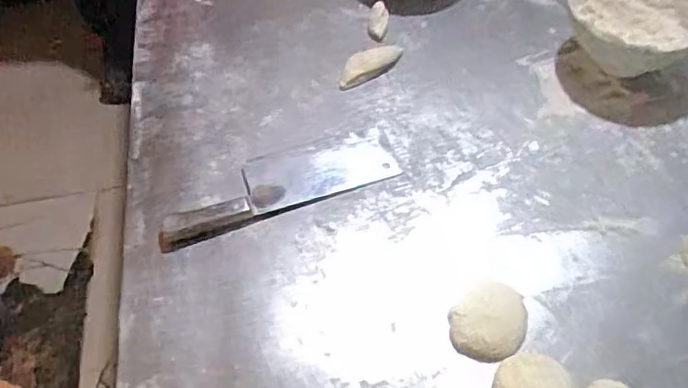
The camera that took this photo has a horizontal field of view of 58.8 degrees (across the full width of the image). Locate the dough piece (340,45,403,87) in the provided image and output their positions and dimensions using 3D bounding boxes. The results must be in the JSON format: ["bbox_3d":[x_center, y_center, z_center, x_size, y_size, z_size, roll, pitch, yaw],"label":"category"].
[{"bbox_3d":[0.033,-0.171,0.795,0.091,0.019,0.034,-29,58,-15],"label":"dough piece"}]

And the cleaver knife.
[{"bbox_3d":[-0.077,-0.017,0.703,0.272,0.019,0.078,-16,56,-6],"label":"cleaver knife"}]

